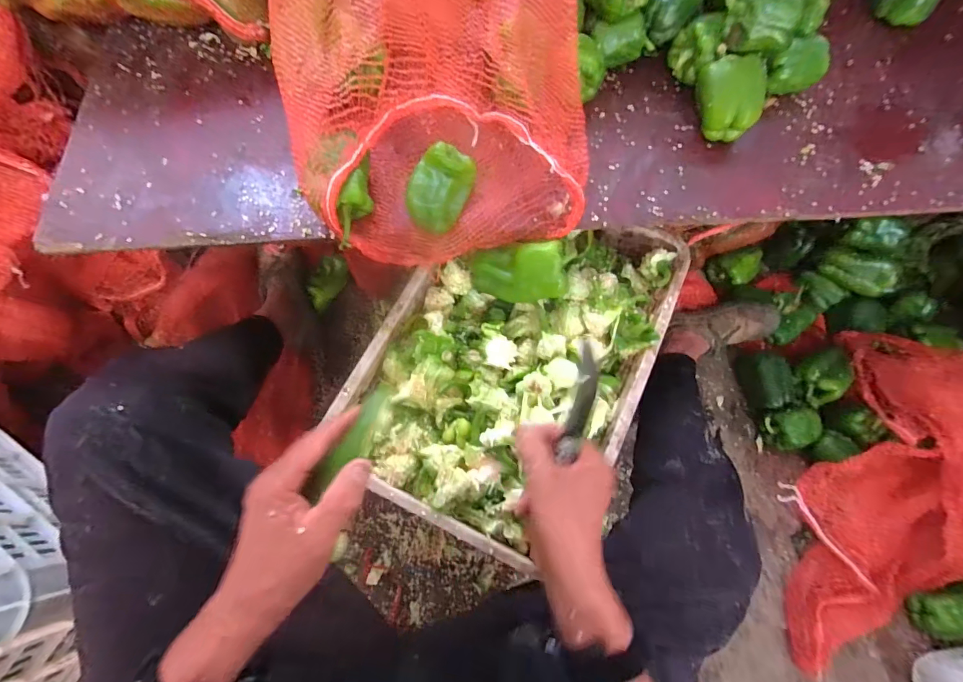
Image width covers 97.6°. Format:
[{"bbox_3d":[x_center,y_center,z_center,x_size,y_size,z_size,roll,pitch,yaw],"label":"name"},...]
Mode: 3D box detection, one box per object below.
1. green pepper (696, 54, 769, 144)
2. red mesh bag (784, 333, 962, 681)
[{"bbox_3d":[0.348,-0.341,0.595,0.074,0.084,0.092,4,71,1],"label":"green pepper"},{"bbox_3d":[0.746,0.277,0.721,0.337,0.146,0.616,31,75,9],"label":"red mesh bag"}]

